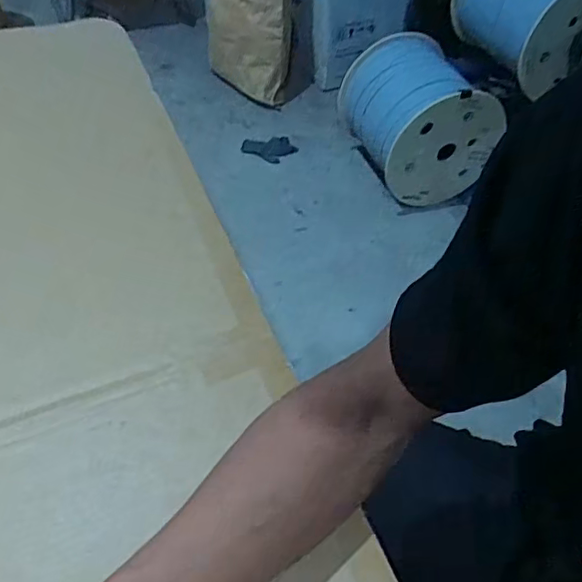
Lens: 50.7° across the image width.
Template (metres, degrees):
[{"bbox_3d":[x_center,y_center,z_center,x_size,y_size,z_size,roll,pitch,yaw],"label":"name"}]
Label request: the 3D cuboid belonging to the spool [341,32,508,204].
[{"bbox_3d":[0.335,-0.494,1.708,0.327,0.330,0.394,-15,51,-14],"label":"spool"}]

